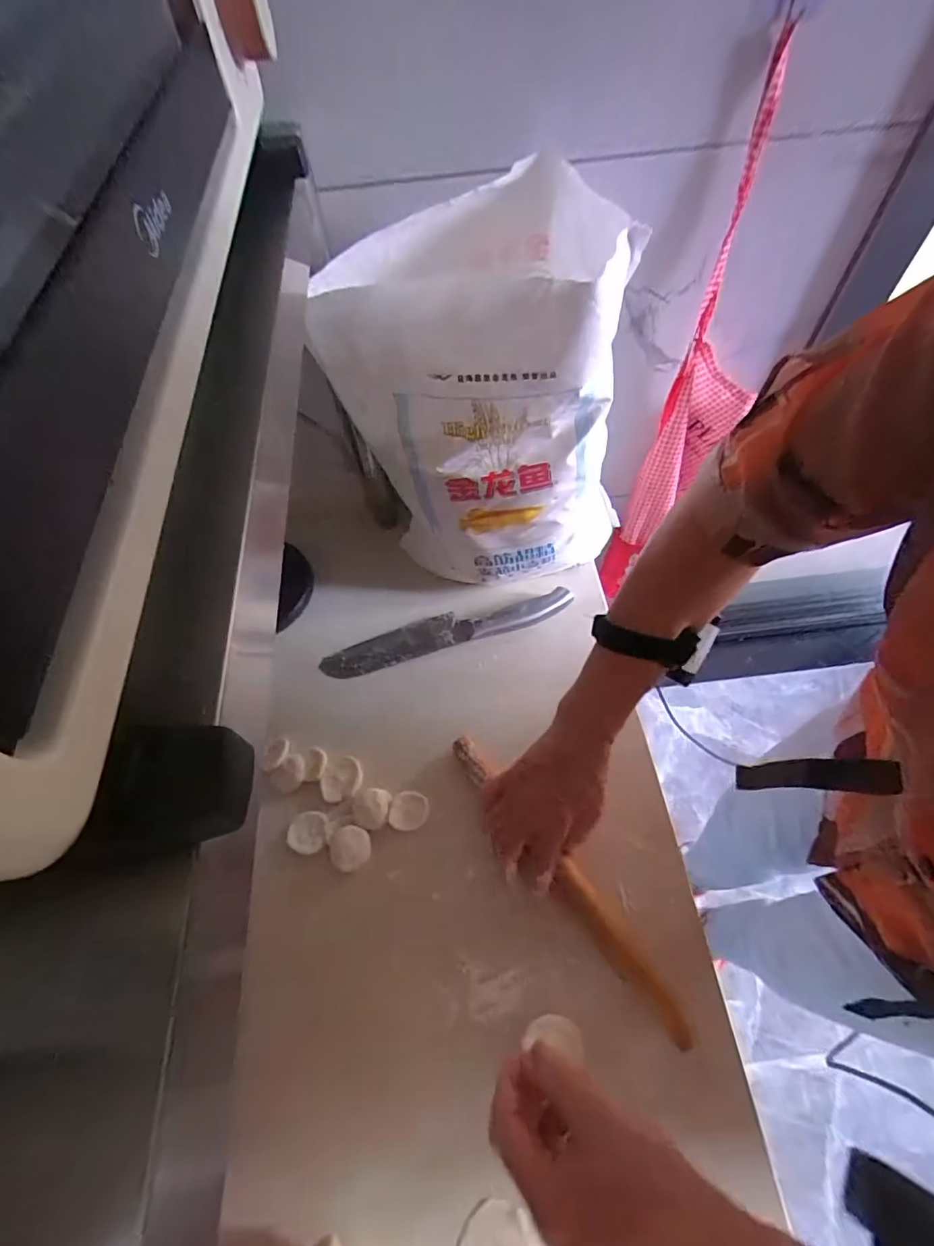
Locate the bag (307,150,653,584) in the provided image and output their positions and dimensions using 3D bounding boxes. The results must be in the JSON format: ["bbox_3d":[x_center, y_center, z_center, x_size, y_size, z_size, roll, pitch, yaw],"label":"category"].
[{"bbox_3d":[0.028,-0.201,0.523,0.237,0.355,0.192,5,59,6],"label":"bag"}]

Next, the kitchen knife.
[{"bbox_3d":[-0.024,0.007,0.606,0.294,0.012,0.045,-15,60,-4],"label":"kitchen knife"}]

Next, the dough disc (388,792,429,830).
[{"bbox_3d":[-0.056,0.182,0.503,0.036,0.011,0.035,-2,60,3],"label":"dough disc"}]

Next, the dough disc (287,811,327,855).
[{"bbox_3d":[-0.154,0.201,0.499,0.038,0.007,0.038,-2,60,3],"label":"dough disc"}]

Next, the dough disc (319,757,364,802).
[{"bbox_3d":[-0.127,0.155,0.521,0.043,0.010,0.040,-2,60,3],"label":"dough disc"}]

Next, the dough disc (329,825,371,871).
[{"bbox_3d":[-0.110,0.211,0.488,0.037,0.006,0.038,-4,59,2],"label":"dough disc"}]

